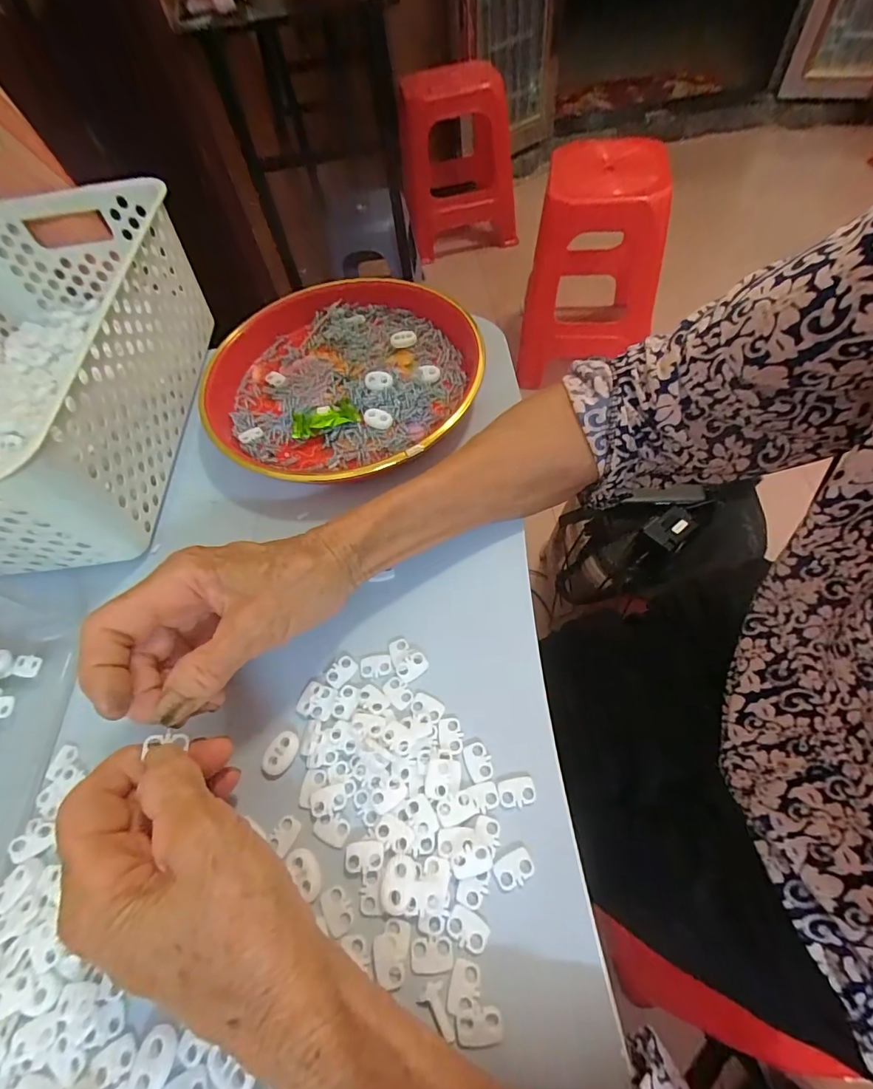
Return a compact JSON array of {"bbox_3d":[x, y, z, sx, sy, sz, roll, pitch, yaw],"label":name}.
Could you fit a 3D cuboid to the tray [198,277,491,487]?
[{"bbox_3d":[-0.072,-0.134,0.375,0.213,0.036,0.212,-3,59,5],"label":"tray"}]

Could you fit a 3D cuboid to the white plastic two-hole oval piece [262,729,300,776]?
[{"bbox_3d":[-0.084,0.111,0.252,0.016,0.004,0.022,20,64,18],"label":"white plastic two-hole oval piece"}]

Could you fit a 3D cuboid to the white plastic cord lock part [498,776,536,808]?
[{"bbox_3d":[0.039,0.121,0.230,0.018,0.004,0.013,-10,59,1],"label":"white plastic cord lock part"}]

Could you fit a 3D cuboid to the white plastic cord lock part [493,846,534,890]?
[{"bbox_3d":[0.035,0.147,0.214,0.018,0.004,0.013,-24,60,-7],"label":"white plastic cord lock part"}]

